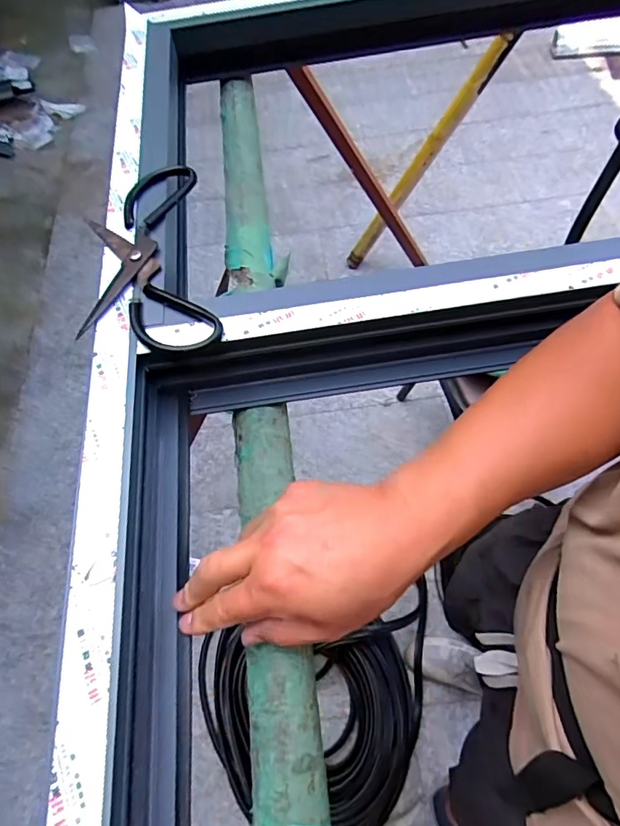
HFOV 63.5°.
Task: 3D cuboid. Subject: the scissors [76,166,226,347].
[{"bbox_3d":[-0.153,-0.146,0.467,0.114,0.014,0.242,-13,60,-2],"label":"scissors"}]

